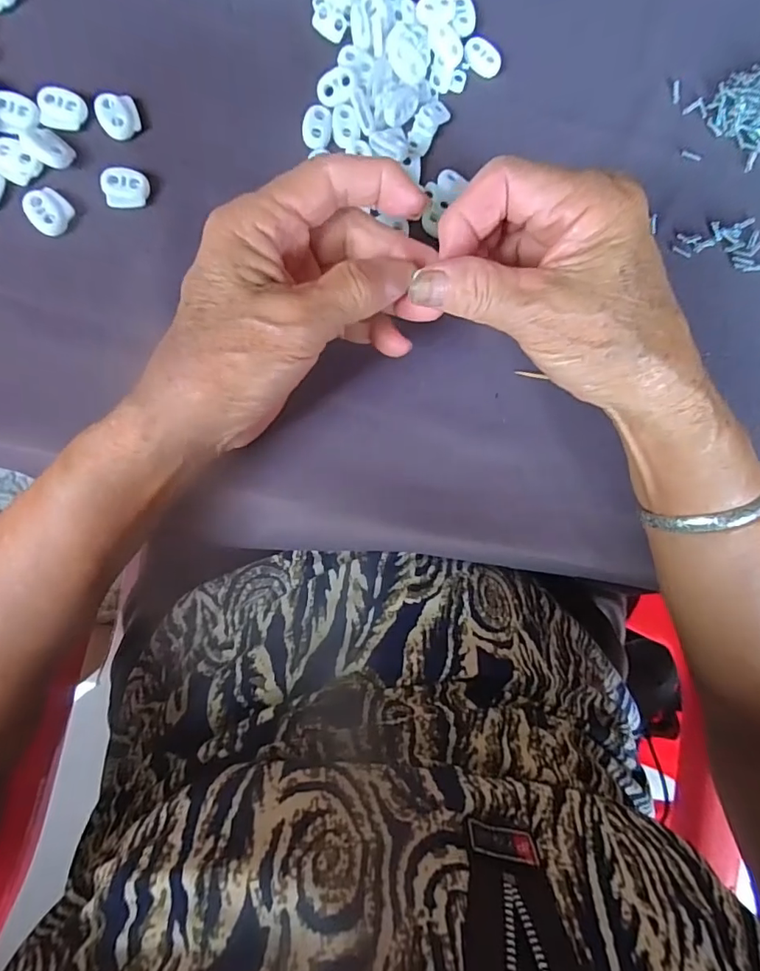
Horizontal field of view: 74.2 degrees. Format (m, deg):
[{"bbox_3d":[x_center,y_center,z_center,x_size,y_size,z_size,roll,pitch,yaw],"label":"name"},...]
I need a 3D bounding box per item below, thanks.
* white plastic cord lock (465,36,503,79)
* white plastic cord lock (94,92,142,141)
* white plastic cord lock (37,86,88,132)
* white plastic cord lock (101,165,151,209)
[{"bbox_3d":[0.058,-0.241,0.282,0.015,0.005,0.022,-44,94,-7],"label":"white plastic cord lock"},{"bbox_3d":[-0.132,-0.187,0.253,0.019,0.004,0.022,-26,91,-7],"label":"white plastic cord lock"},{"bbox_3d":[-0.159,-0.187,0.250,0.022,0.004,0.019,7,87,-7],"label":"white plastic cord lock"},{"bbox_3d":[-0.128,-0.150,0.253,0.022,0.004,0.020,-2,88,-7],"label":"white plastic cord lock"}]

